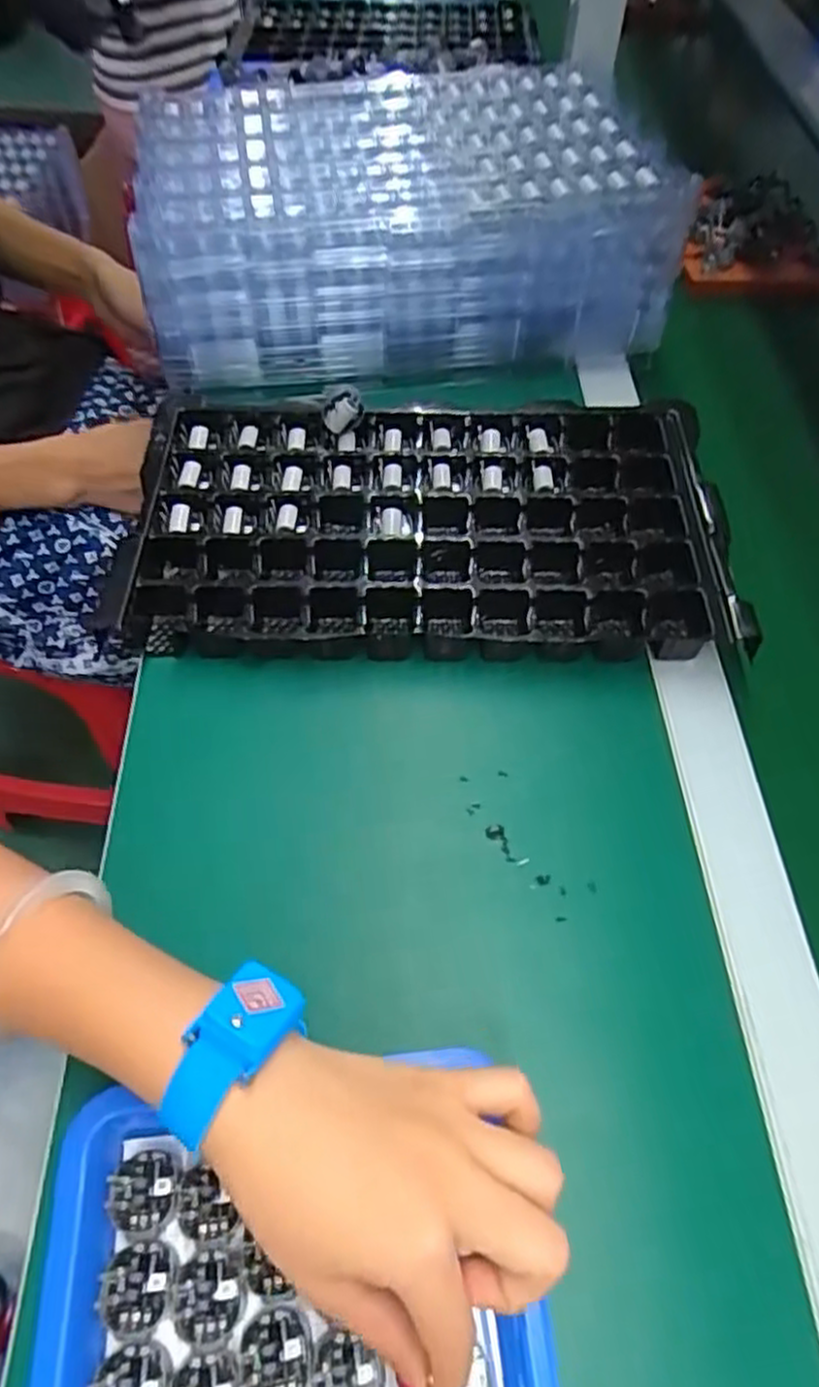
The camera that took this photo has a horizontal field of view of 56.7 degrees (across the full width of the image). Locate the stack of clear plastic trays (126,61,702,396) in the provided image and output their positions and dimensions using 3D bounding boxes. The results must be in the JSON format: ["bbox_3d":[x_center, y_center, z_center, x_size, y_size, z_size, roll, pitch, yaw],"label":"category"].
[{"bbox_3d":[-0.011,-0.377,0.599,0.368,0.112,0.245,-4,57,-13],"label":"stack of clear plastic trays"}]

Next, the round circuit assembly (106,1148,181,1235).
[{"bbox_3d":[-0.102,0.191,0.292,0.026,0.005,0.027,5,56,-7],"label":"round circuit assembly"}]

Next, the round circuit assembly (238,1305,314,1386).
[{"bbox_3d":[-0.047,0.234,0.266,0.025,0.004,0.029,-2,57,-11],"label":"round circuit assembly"}]

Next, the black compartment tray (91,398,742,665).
[{"bbox_3d":[0.008,-0.107,0.487,0.364,0.051,0.197,2,55,-1],"label":"black compartment tray"}]

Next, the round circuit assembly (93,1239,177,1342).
[{"bbox_3d":[-0.100,0.218,0.277,0.028,0.004,0.027,5,56,-7],"label":"round circuit assembly"}]

